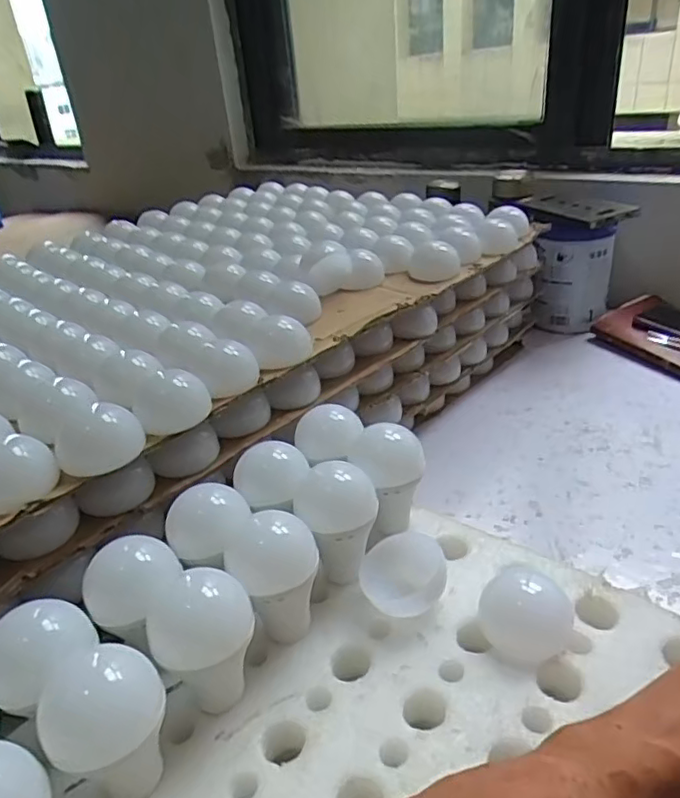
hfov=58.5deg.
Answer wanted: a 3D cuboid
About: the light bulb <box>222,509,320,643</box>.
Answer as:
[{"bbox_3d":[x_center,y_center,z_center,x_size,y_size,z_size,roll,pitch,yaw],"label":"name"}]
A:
[{"bbox_3d":[-0.045,0.138,0.449,0.065,0.091,0.072,-17,31,-18],"label":"light bulb"}]

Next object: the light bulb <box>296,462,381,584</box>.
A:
[{"bbox_3d":[0.000,0.104,0.497,0.064,0.090,0.064,-9,30,-4],"label":"light bulb"}]

